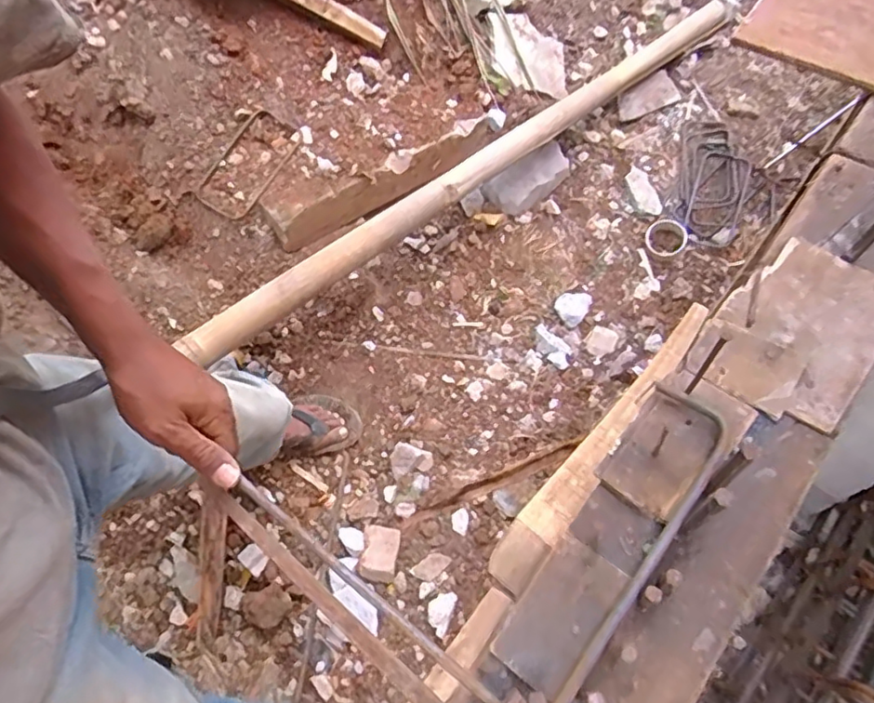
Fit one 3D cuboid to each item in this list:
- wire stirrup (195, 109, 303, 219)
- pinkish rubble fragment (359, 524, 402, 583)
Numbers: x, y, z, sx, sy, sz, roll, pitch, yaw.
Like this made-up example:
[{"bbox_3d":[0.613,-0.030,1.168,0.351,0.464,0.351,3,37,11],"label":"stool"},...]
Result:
[{"bbox_3d":[-0.382,-0.384,1.246,0.120,0.017,0.243,30,73,-2],"label":"wire stirrup"},{"bbox_3d":[-0.104,0.365,1.102,0.066,0.031,0.097,3,62,6],"label":"pinkish rubble fragment"}]

